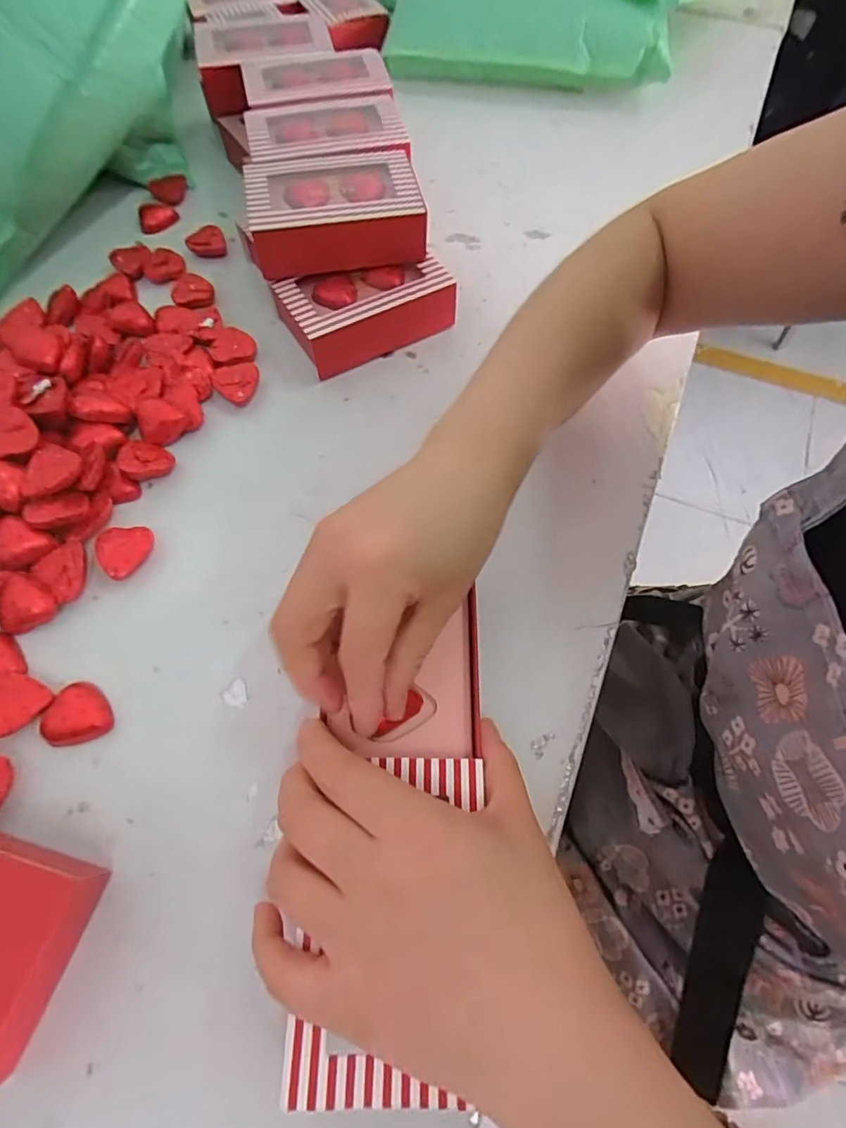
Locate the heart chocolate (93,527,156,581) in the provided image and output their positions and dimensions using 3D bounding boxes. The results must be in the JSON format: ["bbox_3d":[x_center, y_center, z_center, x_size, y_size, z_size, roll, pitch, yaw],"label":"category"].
[{"bbox_3d":[-0.173,-0.008,0.309,0.030,0.013,0.033,1,63,-1],"label":"heart chocolate"}]

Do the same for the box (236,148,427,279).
[{"bbox_3d":[-0.063,-0.251,0.373,0.119,0.036,0.081,-8,63,-4],"label":"box"}]

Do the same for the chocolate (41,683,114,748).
[{"bbox_3d":[-0.174,0.078,0.268,0.032,0.014,0.031,1,63,-1],"label":"chocolate"}]

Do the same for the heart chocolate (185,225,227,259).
[{"bbox_3d":[-0.181,-0.267,0.439,0.030,0.013,0.027,-18,65,-10],"label":"heart chocolate"}]

